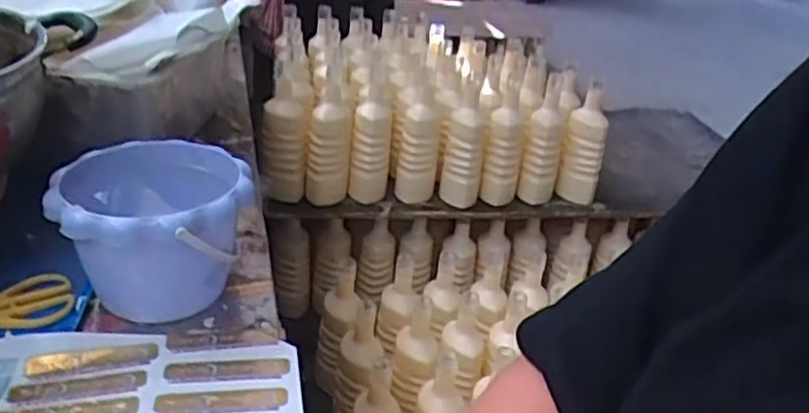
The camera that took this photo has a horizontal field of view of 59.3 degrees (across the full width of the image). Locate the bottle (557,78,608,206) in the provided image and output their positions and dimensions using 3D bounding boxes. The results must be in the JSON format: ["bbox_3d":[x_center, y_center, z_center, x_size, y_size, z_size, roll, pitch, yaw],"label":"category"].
[{"bbox_3d":[0.353,-0.119,1.389,0.077,0.225,0.090,13,28,12],"label":"bottle"}]

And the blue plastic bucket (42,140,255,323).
[{"bbox_3d":[-0.204,0.027,0.584,0.149,0.113,0.149,-4,30,-19],"label":"blue plastic bucket"}]

